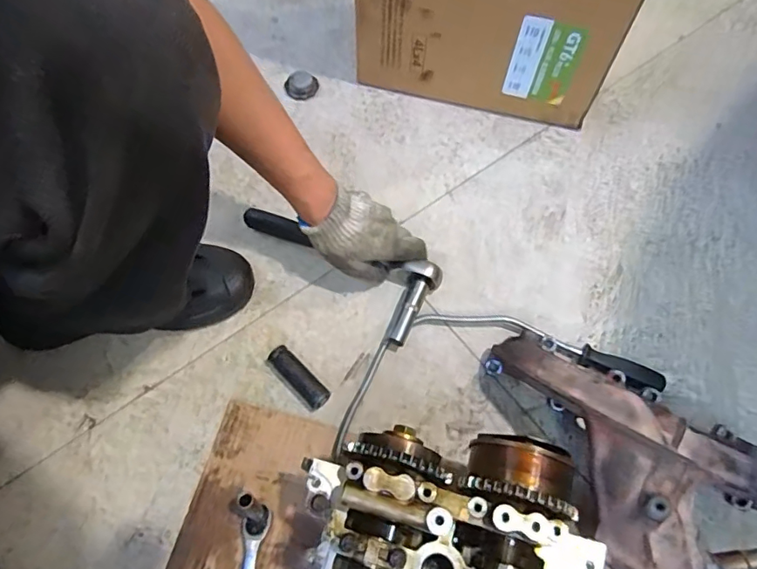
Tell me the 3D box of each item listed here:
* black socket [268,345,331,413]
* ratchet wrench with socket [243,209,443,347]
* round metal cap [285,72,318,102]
[{"bbox_3d":[-0.087,0.101,0.561,0.025,0.020,0.078,-40,70,-19],"label":"black socket"},{"bbox_3d":[-0.059,-0.018,0.608,0.249,0.029,0.098,22,65,12],"label":"ratchet wrench with socket"},{"bbox_3d":[-0.113,-0.293,0.764,0.046,0.015,0.048,0,63,-1],"label":"round metal cap"}]

